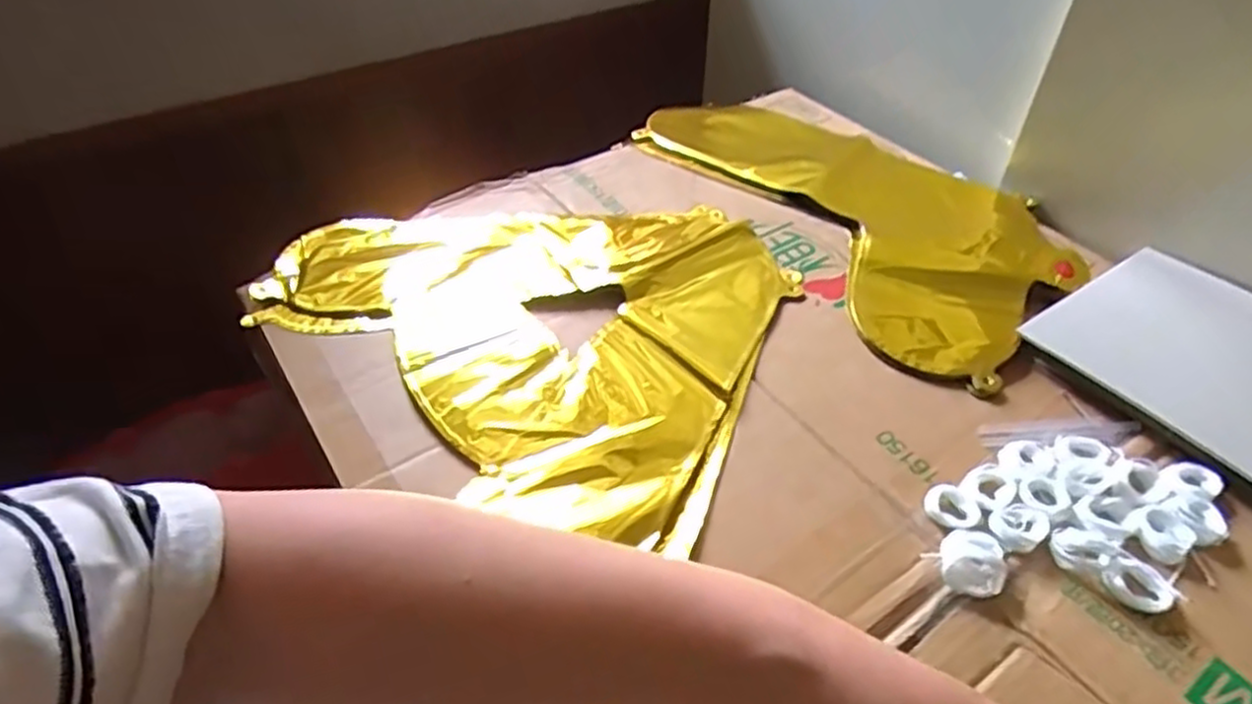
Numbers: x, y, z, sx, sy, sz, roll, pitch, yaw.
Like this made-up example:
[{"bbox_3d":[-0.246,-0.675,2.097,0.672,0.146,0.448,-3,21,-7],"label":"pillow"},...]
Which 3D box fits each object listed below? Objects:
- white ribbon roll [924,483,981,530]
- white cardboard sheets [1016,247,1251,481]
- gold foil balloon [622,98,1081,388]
[{"bbox_3d":[0.180,0.086,0.413,0.025,0.009,0.029,-14,47,-17],"label":"white ribbon roll"},{"bbox_3d":[0.396,0.009,0.493,0.171,0.014,0.193,-27,52,-26],"label":"white cardboard sheets"},{"bbox_3d":[0.195,-0.136,0.632,0.230,0.016,0.394,-24,51,-25],"label":"gold foil balloon"}]

